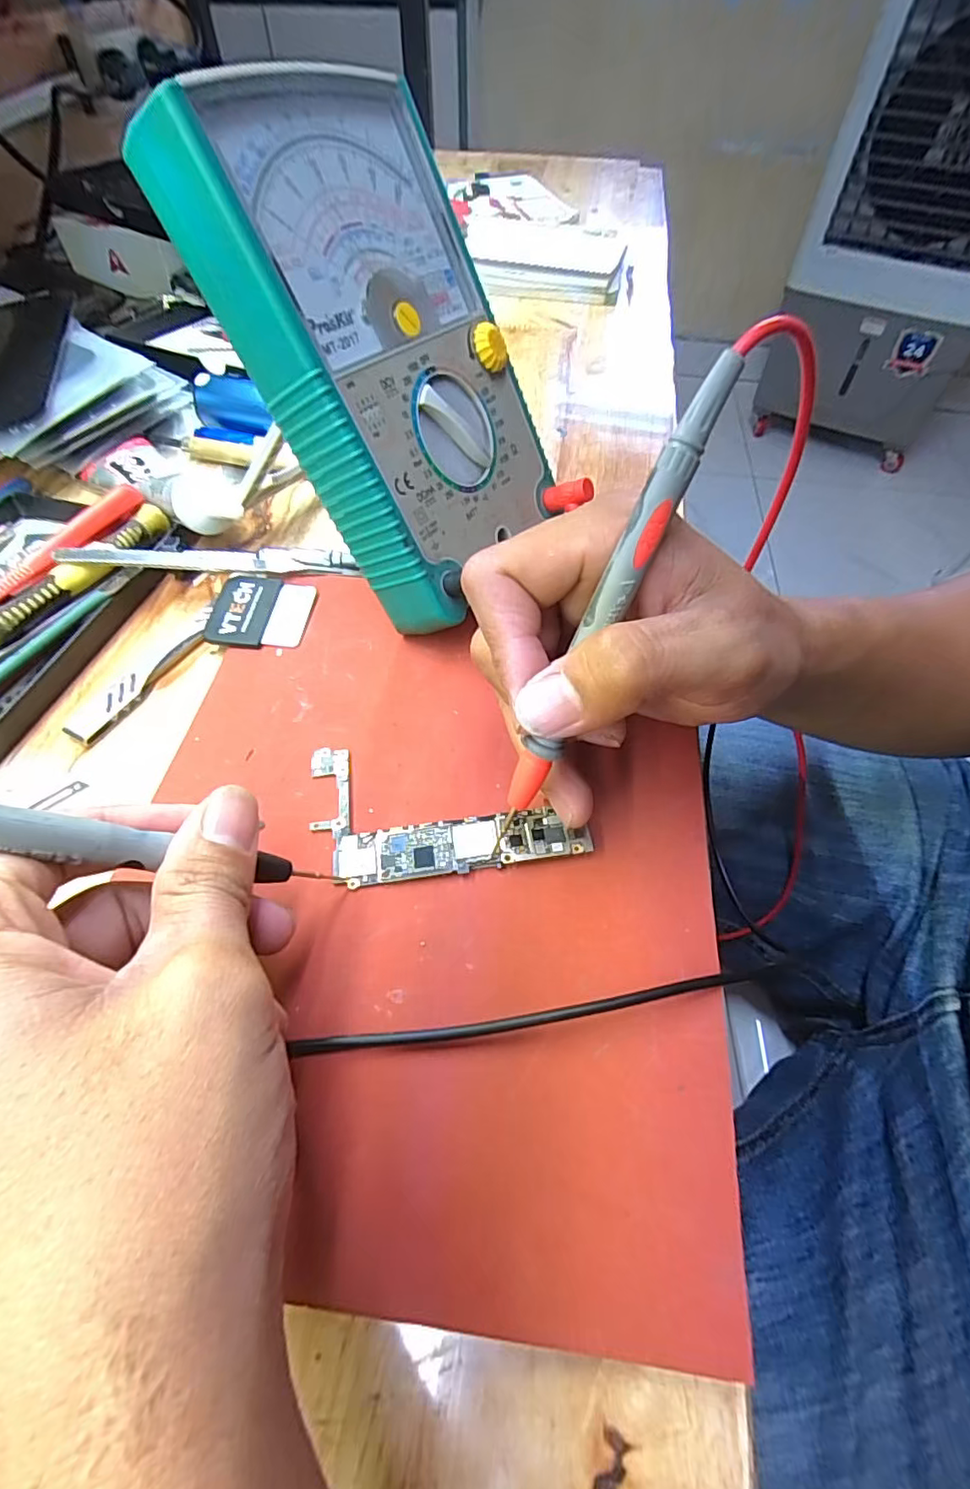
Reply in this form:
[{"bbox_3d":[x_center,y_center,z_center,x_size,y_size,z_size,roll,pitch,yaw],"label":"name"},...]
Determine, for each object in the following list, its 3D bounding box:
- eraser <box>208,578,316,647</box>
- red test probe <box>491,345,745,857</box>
[{"bbox_3d":[-0.099,-0.058,0.258,0.040,0.006,0.039,5,55,1],"label":"eraser"},{"bbox_3d":[0.031,-0.030,0.167,0.012,0.144,0.015,36,33,21],"label":"red test probe"}]

